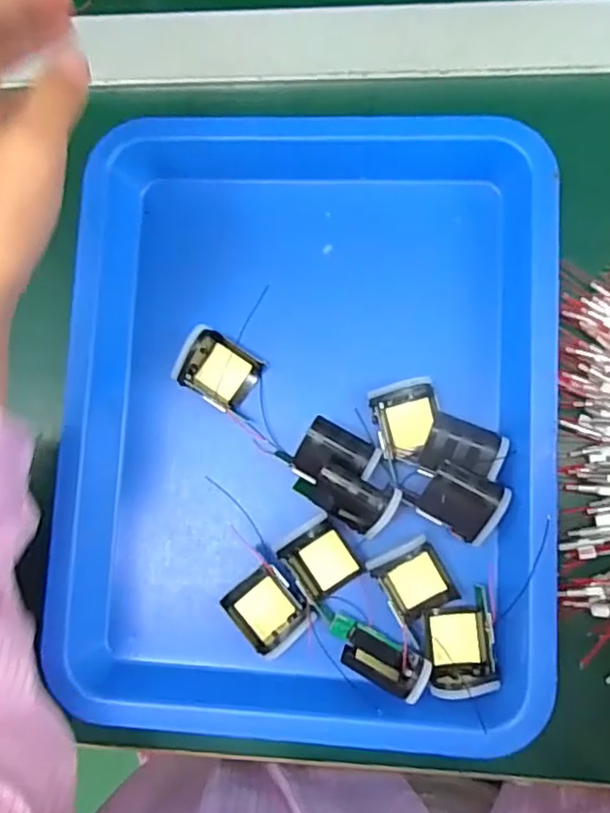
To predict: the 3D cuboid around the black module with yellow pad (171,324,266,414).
[{"bbox_3d":[-0.050,-0.022,0.367,0.042,0.022,0.038,32,88,9],"label":"black module with yellow pad"}]

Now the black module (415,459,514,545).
[{"bbox_3d":[0.085,0.051,0.342,0.040,0.018,0.034,30,88,9],"label":"black module"}]

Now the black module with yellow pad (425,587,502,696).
[{"bbox_3d":[0.082,0.124,0.337,0.034,0.015,0.052,-3,83,7],"label":"black module with yellow pad"}]

